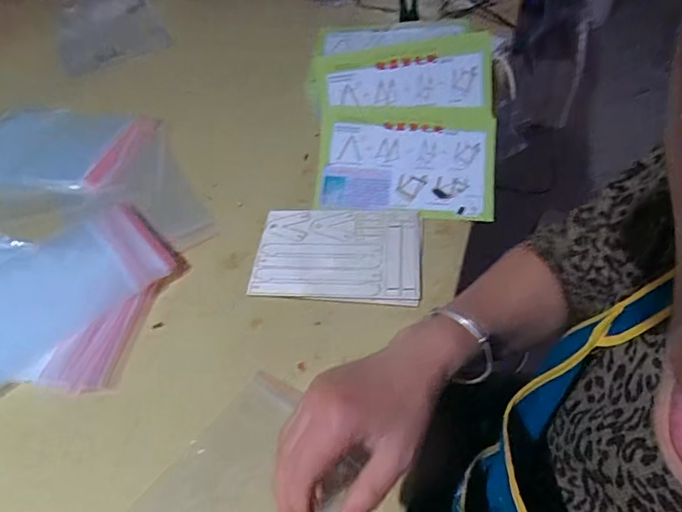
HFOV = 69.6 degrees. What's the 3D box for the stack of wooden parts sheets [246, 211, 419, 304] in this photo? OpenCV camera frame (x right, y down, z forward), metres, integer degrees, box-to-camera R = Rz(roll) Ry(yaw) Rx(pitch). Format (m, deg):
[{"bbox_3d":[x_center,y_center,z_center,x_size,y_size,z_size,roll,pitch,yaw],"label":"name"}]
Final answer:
[{"bbox_3d":[-0.003,-0.006,0.548,0.180,0.005,0.132,2,49,8],"label":"stack of wooden parts sheets"}]

